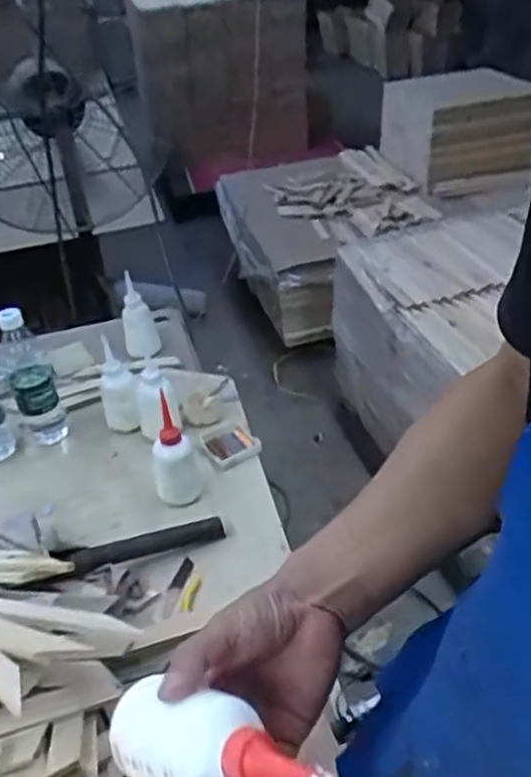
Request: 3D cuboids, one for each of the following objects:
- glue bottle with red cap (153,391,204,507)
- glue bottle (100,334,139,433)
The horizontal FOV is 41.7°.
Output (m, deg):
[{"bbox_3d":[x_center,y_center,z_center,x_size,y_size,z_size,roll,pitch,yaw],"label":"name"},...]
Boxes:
[{"bbox_3d":[-0.127,0.085,0.964,0.066,0.142,0.074,-14,36,-12],"label":"glue bottle with red cap"},{"bbox_3d":[-0.231,-0.001,1.096,0.059,0.151,0.056,-13,36,-11],"label":"glue bottle"}]

